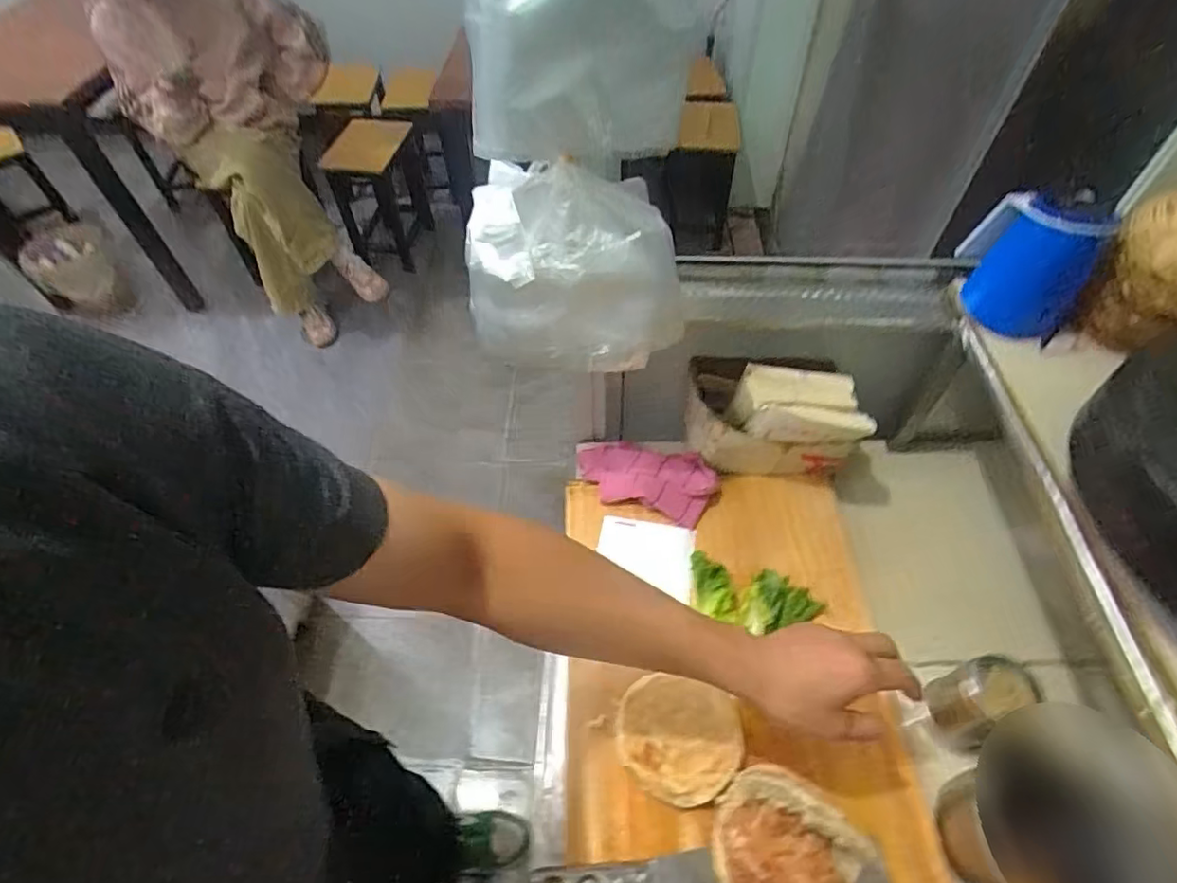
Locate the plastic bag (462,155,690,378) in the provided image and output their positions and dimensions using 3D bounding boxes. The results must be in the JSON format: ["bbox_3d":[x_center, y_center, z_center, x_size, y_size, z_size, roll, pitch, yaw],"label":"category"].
[{"bbox_3d":[-0.019,-0.145,0.543,0.200,0.166,0.091,27,59,19],"label":"plastic bag"}]

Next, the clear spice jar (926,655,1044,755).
[{"bbox_3d":[0.372,0.249,0.558,0.058,0.120,0.063,0,54,1],"label":"clear spice jar"}]

